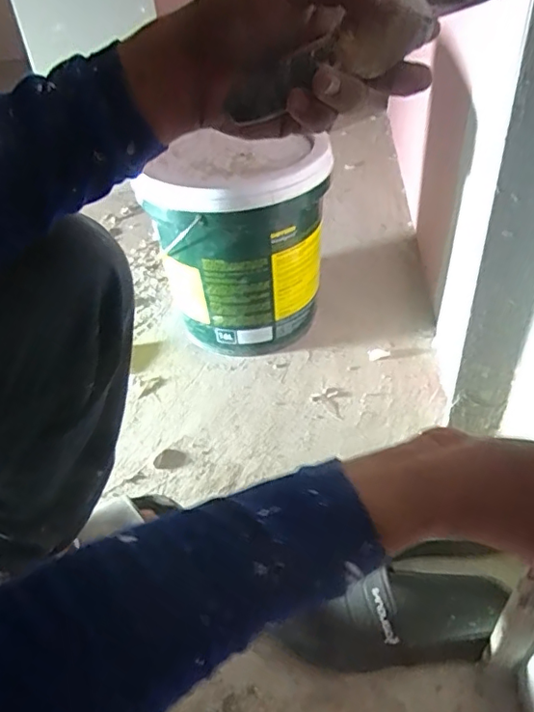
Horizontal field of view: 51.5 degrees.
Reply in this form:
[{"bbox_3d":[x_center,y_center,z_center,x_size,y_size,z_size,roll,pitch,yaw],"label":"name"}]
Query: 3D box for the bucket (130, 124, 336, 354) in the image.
[{"bbox_3d":[-0.040,-0.178,0.946,0.266,0.332,0.254,-4,39,3],"label":"bucket"}]

